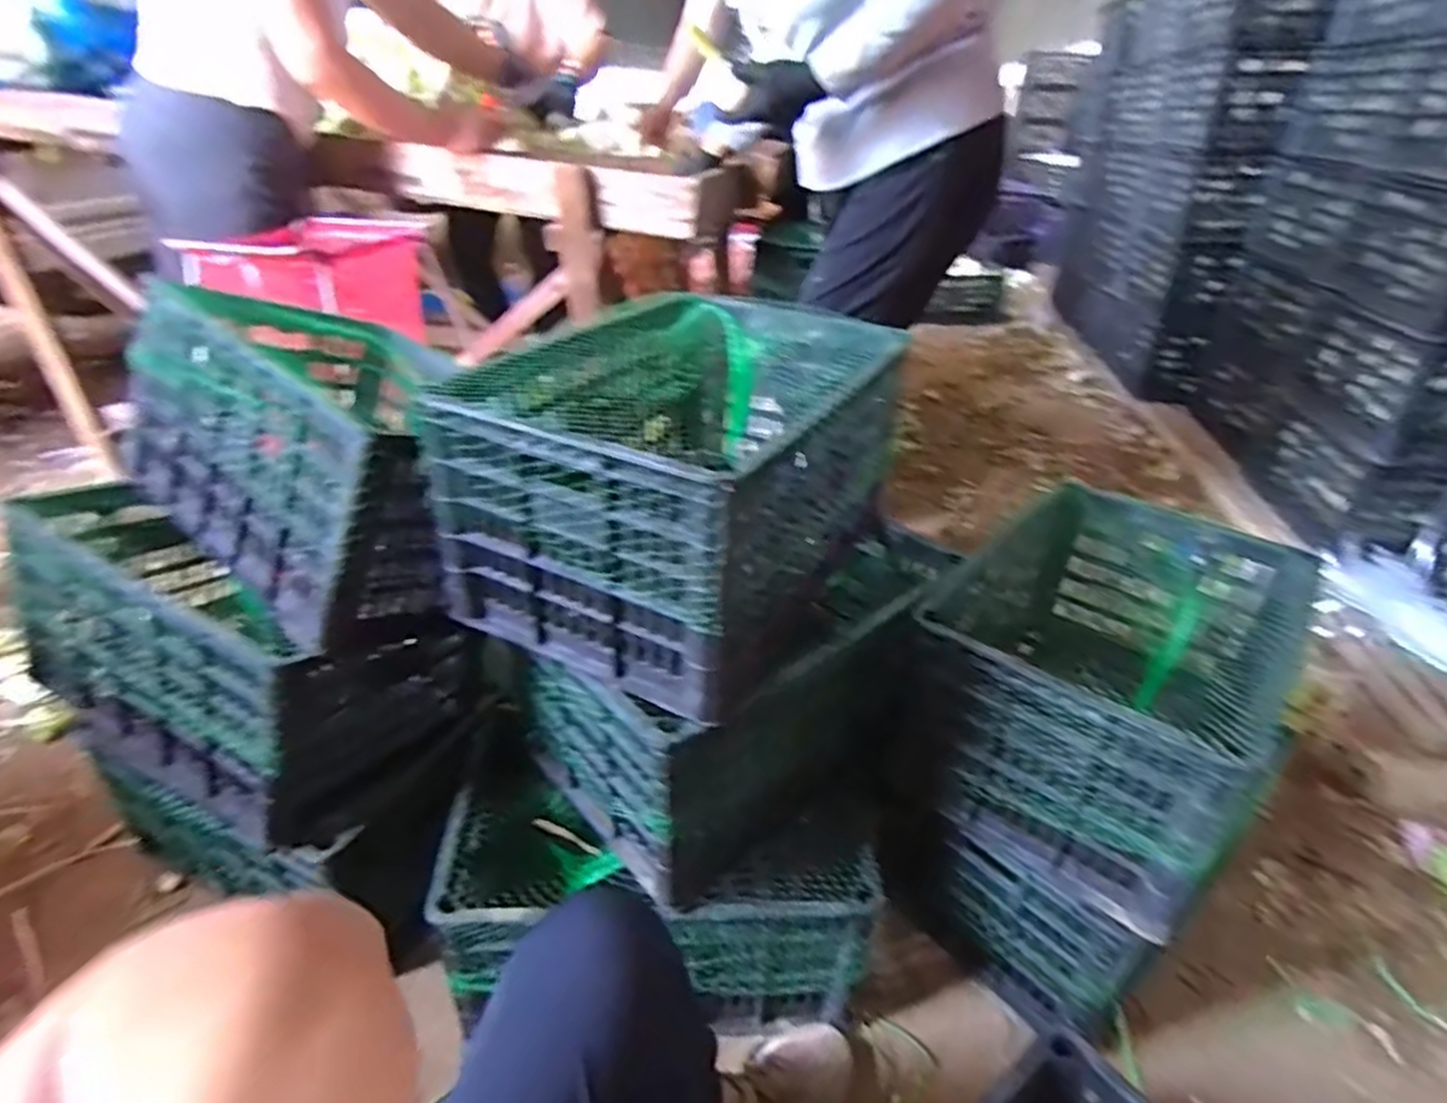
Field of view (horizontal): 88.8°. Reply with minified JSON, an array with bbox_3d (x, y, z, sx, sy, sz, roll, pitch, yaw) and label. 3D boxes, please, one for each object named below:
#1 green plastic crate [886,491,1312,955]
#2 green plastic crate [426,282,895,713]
[{"bbox_3d":[0.427,0.123,0.830,0.297,0.234,0.449,22,38,32],"label":"green plastic crate"},{"bbox_3d":[-0.025,-0.085,0.741,0.306,0.225,0.420,16,35,25],"label":"green plastic crate"}]

